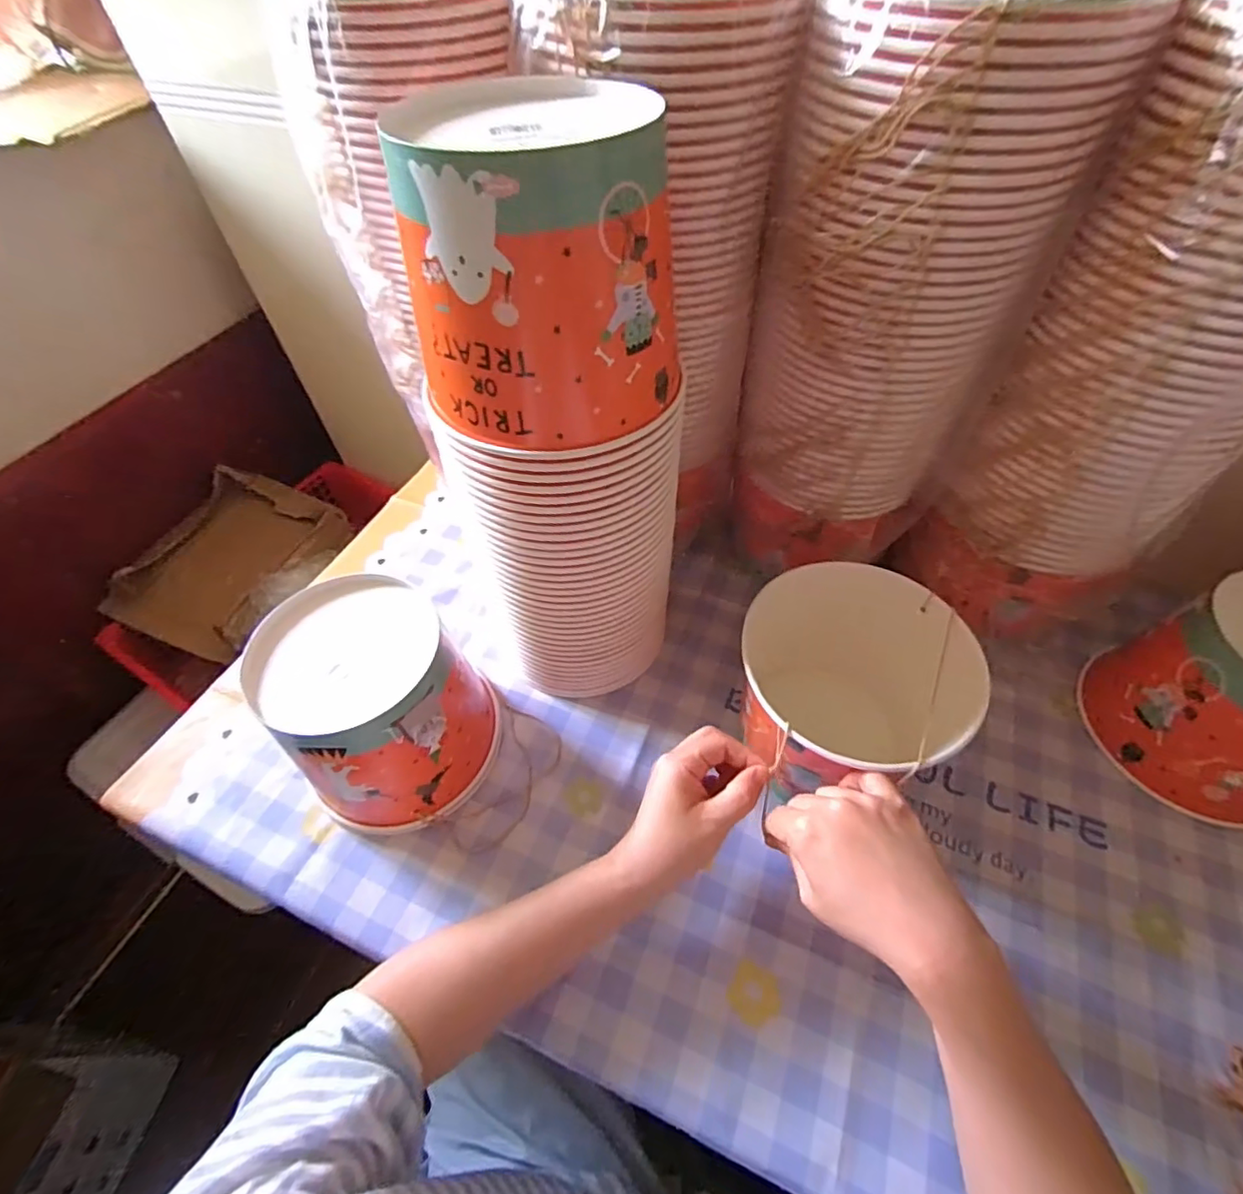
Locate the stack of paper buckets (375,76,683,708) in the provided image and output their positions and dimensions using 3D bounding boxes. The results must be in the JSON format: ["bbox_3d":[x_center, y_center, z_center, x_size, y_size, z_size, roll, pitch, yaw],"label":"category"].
[{"bbox_3d":[-0.036,-0.076,0.406,0.147,0.405,0.128,0,53,2],"label":"stack of paper buckets"}]

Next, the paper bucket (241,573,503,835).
[{"bbox_3d":[-0.181,0.085,0.447,0.139,0.147,0.145,-1,53,1],"label":"paper bucket"}]

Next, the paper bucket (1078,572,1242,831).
[{"bbox_3d":[0.474,0.077,0.441,0.142,0.140,0.147,-16,54,-10],"label":"paper bucket"}]

